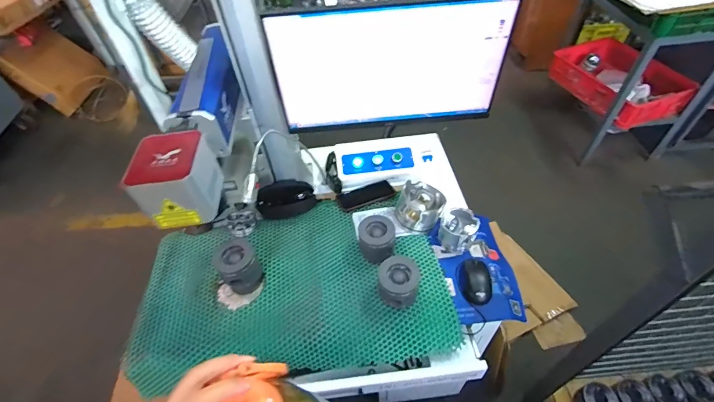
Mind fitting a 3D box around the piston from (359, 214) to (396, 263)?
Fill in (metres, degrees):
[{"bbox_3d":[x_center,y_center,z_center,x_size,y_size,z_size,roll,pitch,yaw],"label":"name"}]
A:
[{"bbox_3d":[0.049,0.096,0.858,0.093,0.078,0.104,2,48,5],"label":"piston"}]

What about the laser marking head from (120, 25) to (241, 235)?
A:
[{"bbox_3d":[-0.309,-0.165,0.707,0.105,0.119,0.489,-6,48,-2],"label":"laser marking head"}]

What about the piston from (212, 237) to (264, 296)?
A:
[{"bbox_3d":[-0.273,0.151,0.813,0.083,0.098,0.090,-2,48,2],"label":"piston"}]

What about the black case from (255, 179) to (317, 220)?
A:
[{"bbox_3d":[-0.199,-0.006,0.996,0.159,0.066,0.089,-25,51,-18],"label":"black case"}]

